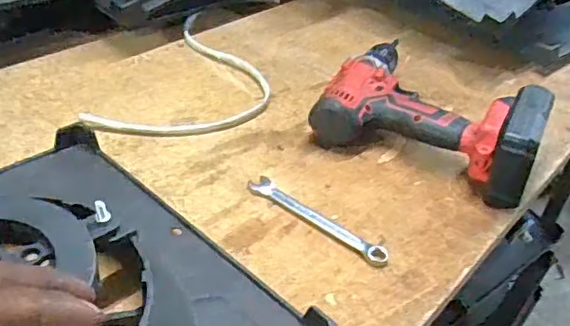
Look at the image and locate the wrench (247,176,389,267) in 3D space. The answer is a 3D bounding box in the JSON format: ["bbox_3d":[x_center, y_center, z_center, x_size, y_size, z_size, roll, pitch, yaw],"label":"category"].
[{"bbox_3d":[0.025,0.043,0.474,0.134,0.010,0.020,31,43,29],"label":"wrench"}]

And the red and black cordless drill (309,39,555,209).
[{"bbox_3d":[0.148,-0.058,0.572,0.199,0.075,0.174,20,39,18],"label":"red and black cordless drill"}]

